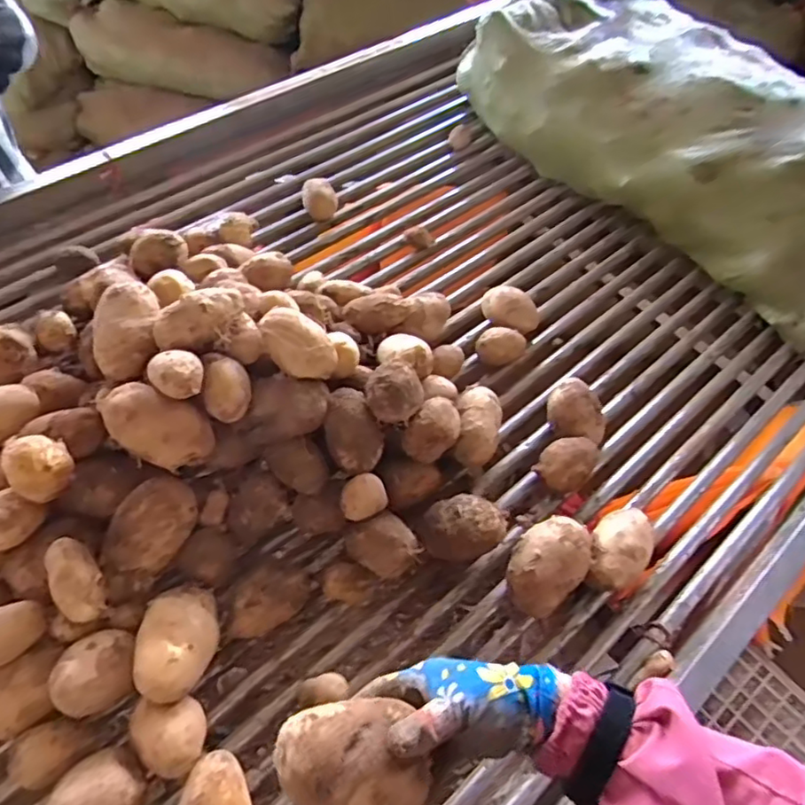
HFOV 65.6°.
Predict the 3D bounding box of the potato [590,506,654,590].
[{"bbox_3d":[0.227,0.157,0.660,0.058,0.053,0.083,31,56,15],"label":"potato"}]

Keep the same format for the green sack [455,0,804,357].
[{"bbox_3d":[0.436,-0.425,0.997,0.324,0.201,0.700,-30,63,-26],"label":"green sack"}]

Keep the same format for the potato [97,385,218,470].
[{"bbox_3d":[-0.230,0.019,0.599,0.103,0.064,0.059,26,17,-12],"label":"potato"}]

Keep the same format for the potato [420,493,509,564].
[{"bbox_3d":[0.064,0.130,0.653,0.089,0.052,0.049,-12,42,10],"label":"potato"}]

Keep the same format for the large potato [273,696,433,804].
[{"bbox_3d":[-0.031,0.245,0.423,0.103,0.055,0.074,3,55,-2],"label":"large potato"}]

